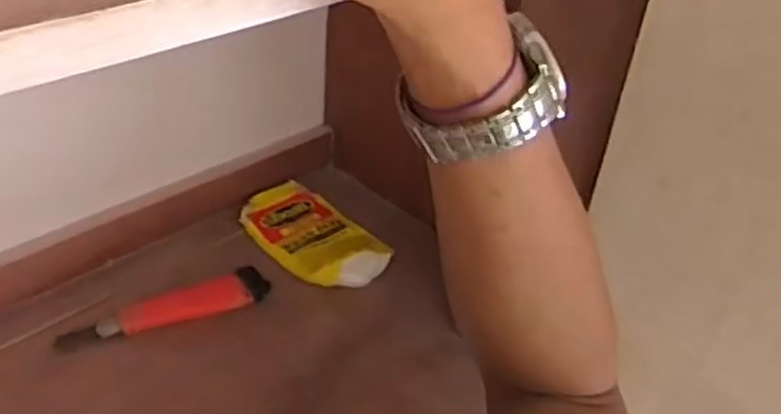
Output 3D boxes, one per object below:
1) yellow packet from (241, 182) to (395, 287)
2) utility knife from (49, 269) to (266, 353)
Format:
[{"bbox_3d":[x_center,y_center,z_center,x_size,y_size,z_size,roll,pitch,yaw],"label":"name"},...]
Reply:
[{"bbox_3d":[-0.080,0.027,0.761,0.094,0.025,0.174,-19,36,-25],"label":"yellow packet"},{"bbox_3d":[-0.194,0.087,0.653,0.176,0.011,0.037,-12,40,-22],"label":"utility knife"}]

